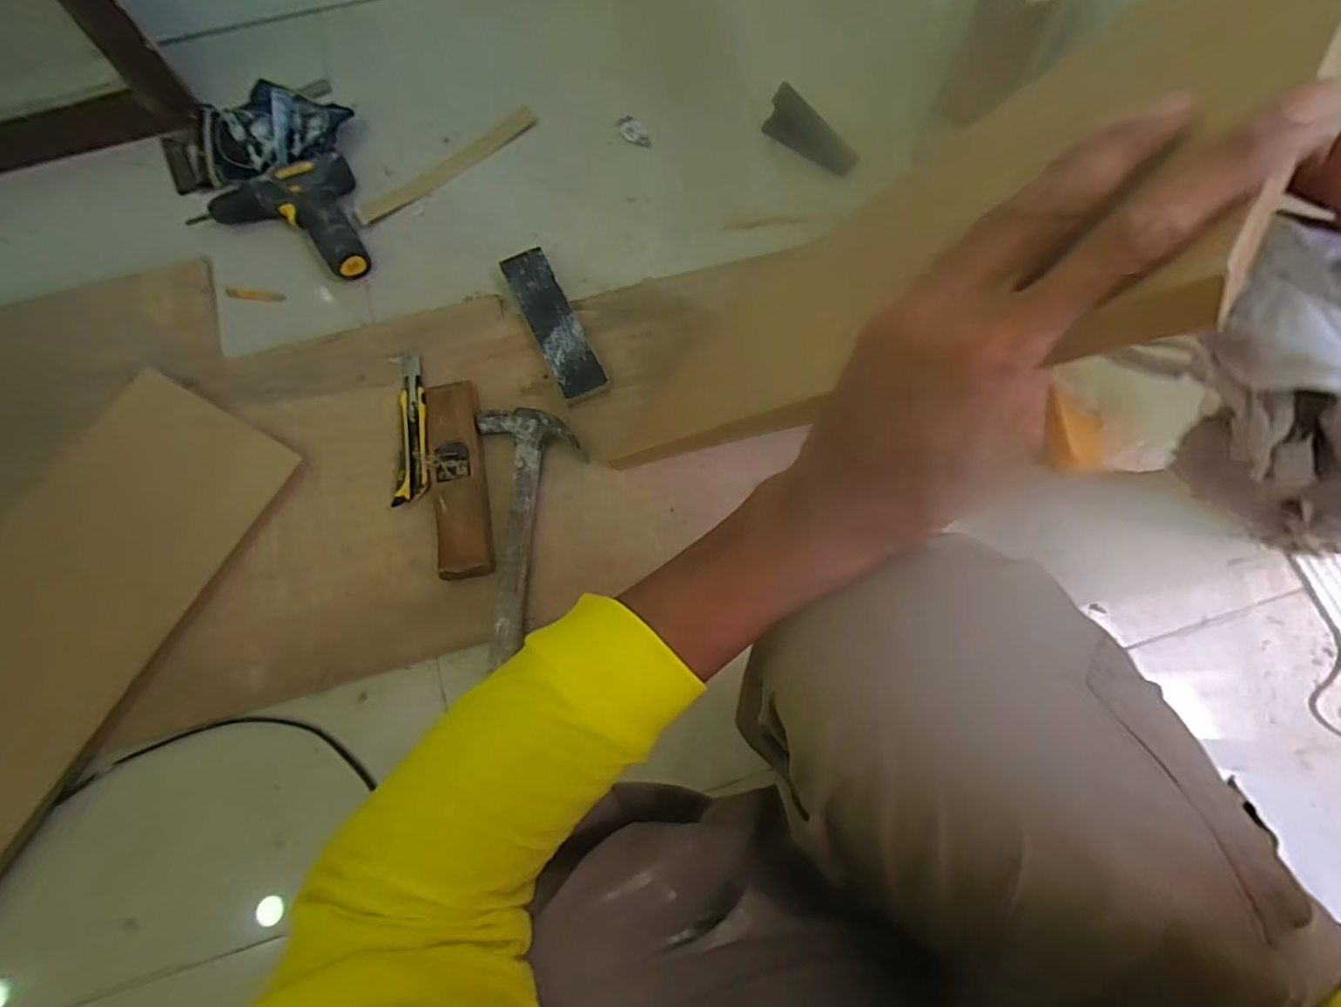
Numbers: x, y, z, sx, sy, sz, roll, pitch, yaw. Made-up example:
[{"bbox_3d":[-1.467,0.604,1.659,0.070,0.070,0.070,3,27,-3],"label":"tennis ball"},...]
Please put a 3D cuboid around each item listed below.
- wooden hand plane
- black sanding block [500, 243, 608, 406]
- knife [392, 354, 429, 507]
[{"bbox_3d":[-0.244,-0.031,0.691,0.062,0.032,0.233,-12,73,-3],"label":"wooden hand plane"},{"bbox_3d":[-0.147,-0.228,0.755,0.058,0.017,0.224,-25,74,-6],"label":"black sanding block"},{"bbox_3d":[-0.307,-0.098,0.720,0.043,0.020,0.204,-6,73,-1],"label":"knife"}]

